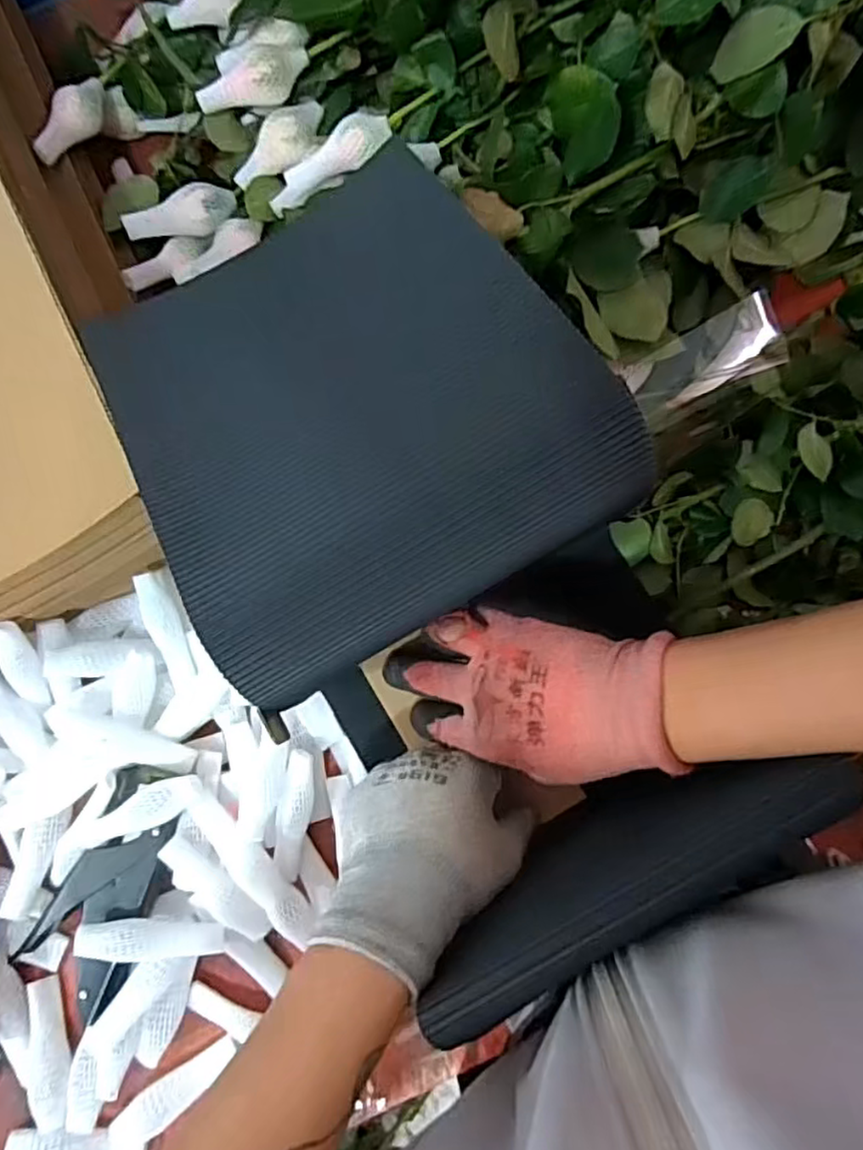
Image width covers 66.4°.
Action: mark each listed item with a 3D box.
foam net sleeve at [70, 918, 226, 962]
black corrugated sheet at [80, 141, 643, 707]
[{"bbox_3d":[-0.179,0.236,0.422,0.091,0.016,0.024,0,84,2],"label":"foam net sleeve"},{"bbox_3d":[-0.043,-0.084,0.315,0.205,0.052,0.226,-30,79,-1],"label":"black corrugated sheet"}]

